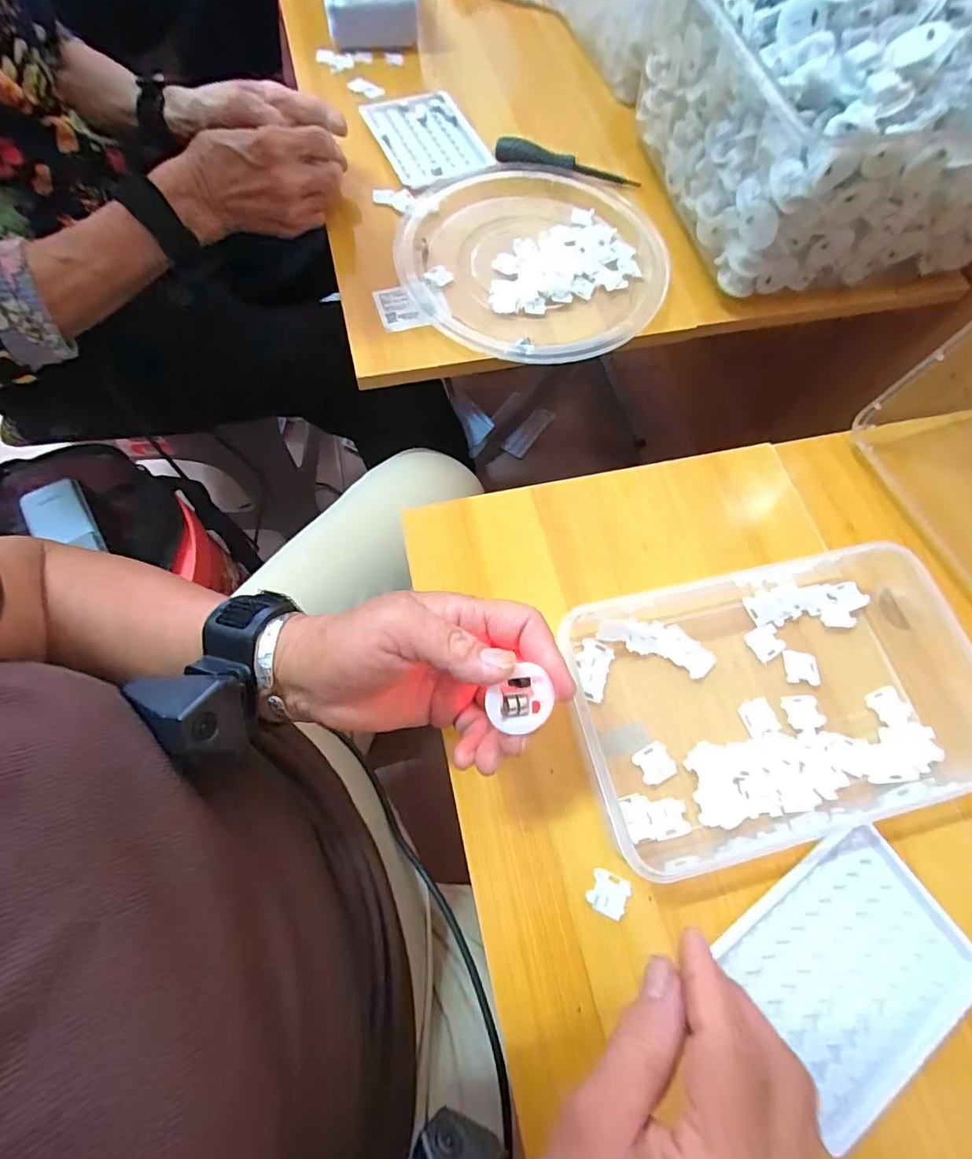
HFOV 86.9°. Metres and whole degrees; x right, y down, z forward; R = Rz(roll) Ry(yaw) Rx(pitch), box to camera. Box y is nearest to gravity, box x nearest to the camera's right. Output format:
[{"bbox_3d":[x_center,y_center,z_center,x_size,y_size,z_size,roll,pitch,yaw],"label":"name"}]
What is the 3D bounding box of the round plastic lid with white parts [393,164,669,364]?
[{"bbox_3d":[0.039,-0.285,0.461,0.231,0.023,0.232,0,69,-1],"label":"round plastic lid with white parts"}]

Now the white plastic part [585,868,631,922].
[{"bbox_3d":[0.068,0.174,0.282,0.021,0.004,0.020,23,71,8],"label":"white plastic part"}]

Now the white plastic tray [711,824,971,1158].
[{"bbox_3d":[0.196,0.204,0.274,0.118,0.009,0.094,-31,73,-12],"label":"white plastic tray"}]

